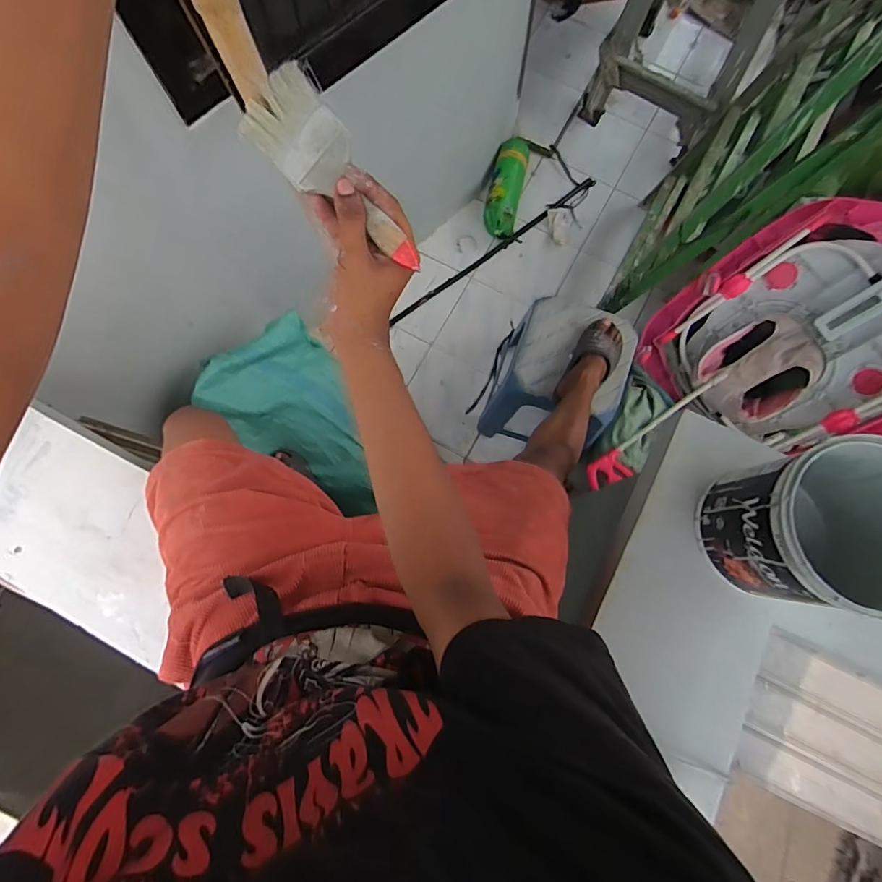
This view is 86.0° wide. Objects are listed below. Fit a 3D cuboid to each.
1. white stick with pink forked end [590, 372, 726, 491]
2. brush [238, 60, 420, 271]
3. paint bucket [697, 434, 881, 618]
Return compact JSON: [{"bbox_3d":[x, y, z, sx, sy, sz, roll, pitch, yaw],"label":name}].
[{"bbox_3d":[0.612,-0.028,1.358,0.477,0.060,0.094,-44,81,10],"label":"white stick with pink forked end"},{"bbox_3d":[-0.079,-0.207,0.377,0.062,0.010,0.168,-42,100,16],"label":"brush"},{"bbox_3d":[0.465,0.105,0.589,0.201,0.202,0.187,-3,78,0],"label":"paint bucket"}]

